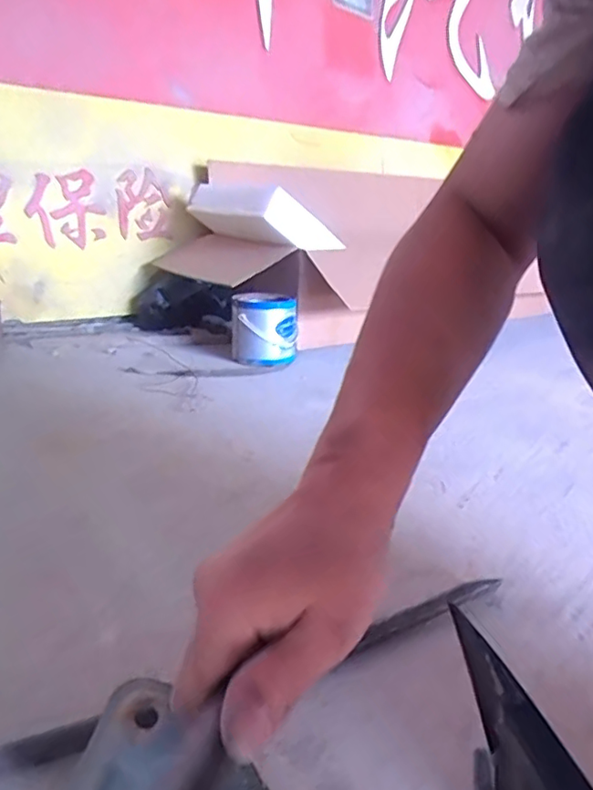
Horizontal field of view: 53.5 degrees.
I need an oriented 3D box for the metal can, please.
[{"bbox_3d":[-0.078,-0.164,1.446,0.161,0.156,0.161,2,16,2],"label":"metal can"}]

